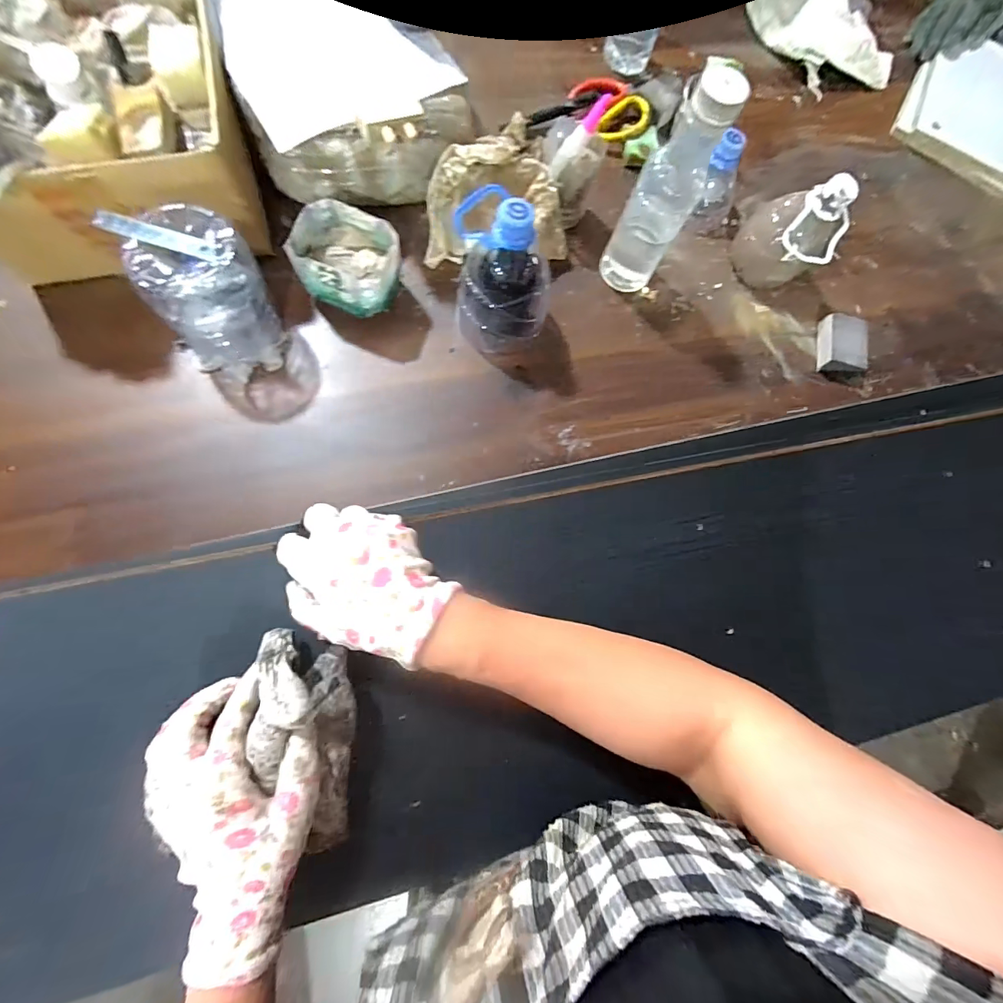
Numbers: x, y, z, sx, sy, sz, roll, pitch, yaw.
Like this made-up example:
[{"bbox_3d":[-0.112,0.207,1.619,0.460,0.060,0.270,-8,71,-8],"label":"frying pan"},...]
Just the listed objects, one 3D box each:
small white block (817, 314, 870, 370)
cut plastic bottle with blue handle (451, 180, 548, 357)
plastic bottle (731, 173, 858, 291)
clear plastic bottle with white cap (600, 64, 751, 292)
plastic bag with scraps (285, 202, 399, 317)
[{"bbox_3d":[0.431,-0.200,0.550,0.051,0.032,0.069,9,84,-5],"label":"small white block"},{"bbox_3d":[0.005,-0.234,0.442,0.095,0.134,0.109,-3,86,-6],"label":"cut plastic bottle with blue handle"},{"bbox_3d":[0.341,-0.317,0.511,0.085,0.123,0.096,-44,91,-8],"label":"plastic bottle"},{"bbox_3d":[0.166,-0.307,0.446,0.063,0.208,0.059,1,85,-6],"label":"clear plastic bottle with white cap"},{"bbox_3d":[-0.162,-0.253,0.465,0.105,0.062,0.091,19,83,-4],"label":"plastic bag with scraps"}]

